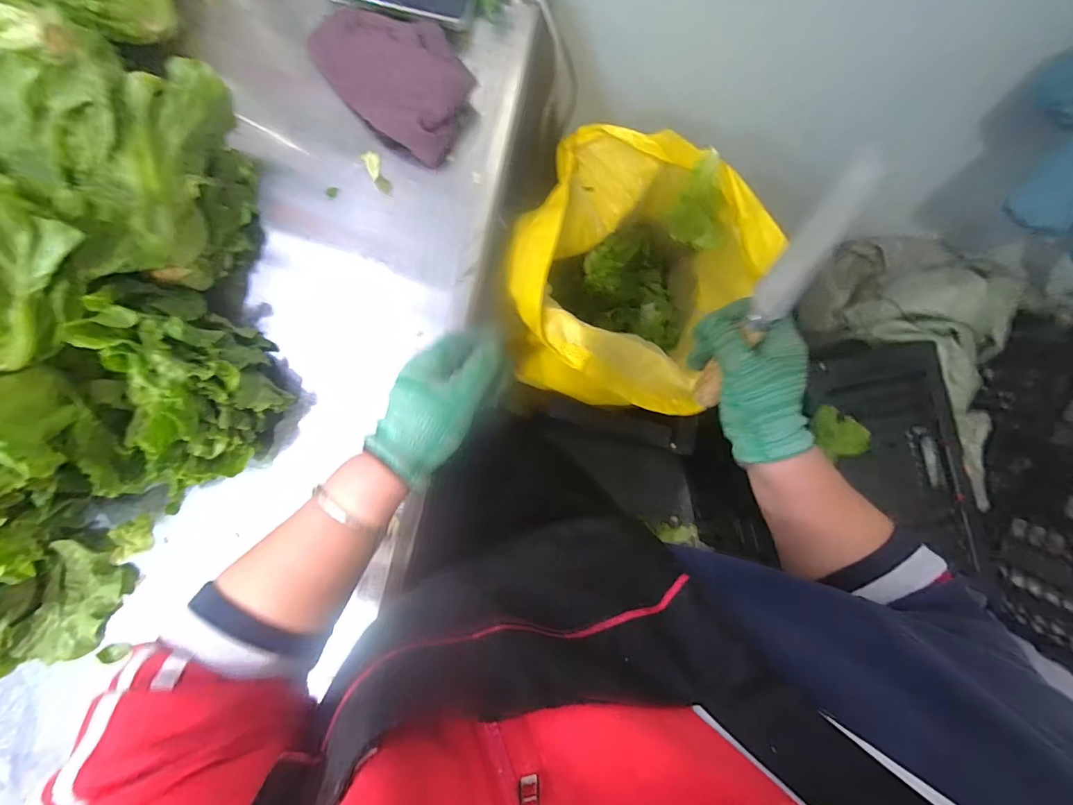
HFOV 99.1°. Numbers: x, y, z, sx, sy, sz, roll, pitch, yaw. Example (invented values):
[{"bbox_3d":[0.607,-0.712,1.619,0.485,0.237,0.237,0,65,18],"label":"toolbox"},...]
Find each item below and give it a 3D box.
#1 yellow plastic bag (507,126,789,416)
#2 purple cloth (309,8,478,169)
[{"bbox_3d":[0.112,-0.179,0.685,0.265,0.368,0.344,24,84,-1],"label":"yellow plastic bag"},{"bbox_3d":[-0.144,-0.343,0.478,0.110,0.033,0.176,-44,88,-6],"label":"purple cloth"}]

